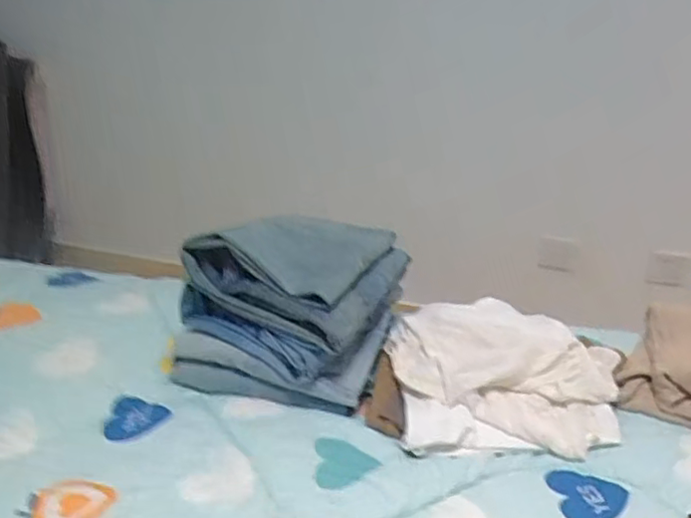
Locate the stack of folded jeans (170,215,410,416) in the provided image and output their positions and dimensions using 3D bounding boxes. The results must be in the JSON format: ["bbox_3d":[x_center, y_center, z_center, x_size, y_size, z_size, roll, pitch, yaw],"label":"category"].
[{"bbox_3d":[-0.075,0.044,0.925,0.287,0.176,0.283,9,30,15],"label":"stack of folded jeans"}]

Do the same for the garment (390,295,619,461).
[{"bbox_3d":[0.215,0.153,0.859,0.297,0.071,0.256,2,29,2],"label":"garment"}]

